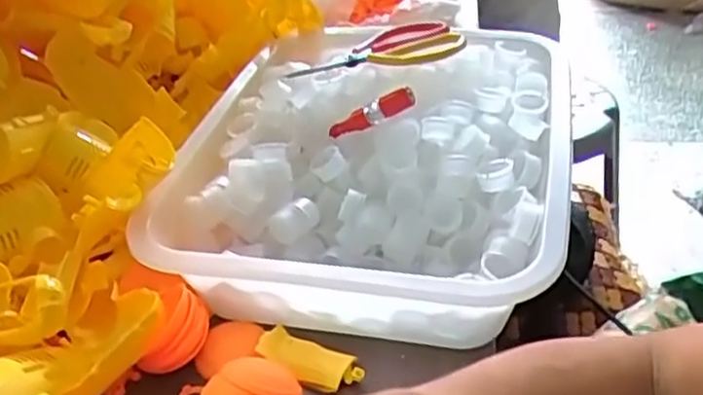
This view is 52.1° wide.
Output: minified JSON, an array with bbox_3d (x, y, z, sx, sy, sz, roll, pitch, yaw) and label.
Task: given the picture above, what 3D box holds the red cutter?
[{"bbox_3d":[0.017,-0.072,0.619,0.080,0.019,0.010,-25,31,19],"label":"red cutter"}]

